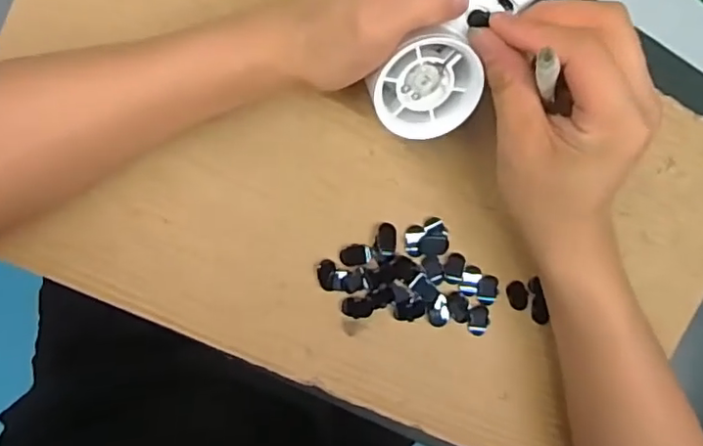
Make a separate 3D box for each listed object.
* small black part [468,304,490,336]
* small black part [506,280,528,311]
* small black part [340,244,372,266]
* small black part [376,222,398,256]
[{"bbox_3d":[0.083,0.064,0.380,0.015,0.004,0.020,-1,98,-8],"label":"small black part"},{"bbox_3d":[0.110,0.048,0.384,0.013,0.004,0.021,-28,101,-4],"label":"small black part"},{"bbox_3d":[0.003,0.020,0.365,0.019,0.005,0.013,-4,98,-8],"label":"small black part"},{"bbox_3d":[0.022,0.010,0.364,0.013,0.004,0.020,1,98,-8],"label":"small black part"}]

